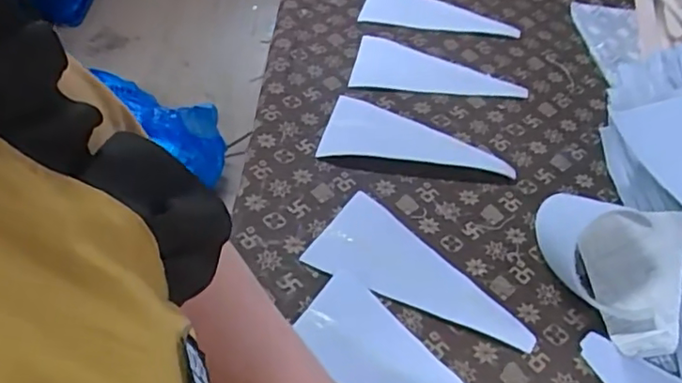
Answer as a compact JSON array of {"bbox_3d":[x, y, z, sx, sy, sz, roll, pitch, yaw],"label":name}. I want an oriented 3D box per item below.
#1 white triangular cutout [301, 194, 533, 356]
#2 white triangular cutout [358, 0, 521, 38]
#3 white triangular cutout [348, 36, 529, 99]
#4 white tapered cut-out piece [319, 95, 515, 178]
[{"bbox_3d":[0.087,0.078,0.600,0.224,0.004,0.099,23,53,14],"label":"white triangular cutout"},{"bbox_3d":[0.147,-0.262,0.882,0.223,0.010,0.094,14,51,7],"label":"white triangular cutout"},{"bbox_3d":[0.132,-0.161,0.800,0.225,0.010,0.105,11,51,5],"label":"white triangular cutout"},{"bbox_3d":[0.091,-0.061,0.707,0.219,0.015,0.102,13,51,6],"label":"white tapered cut-out piece"}]

